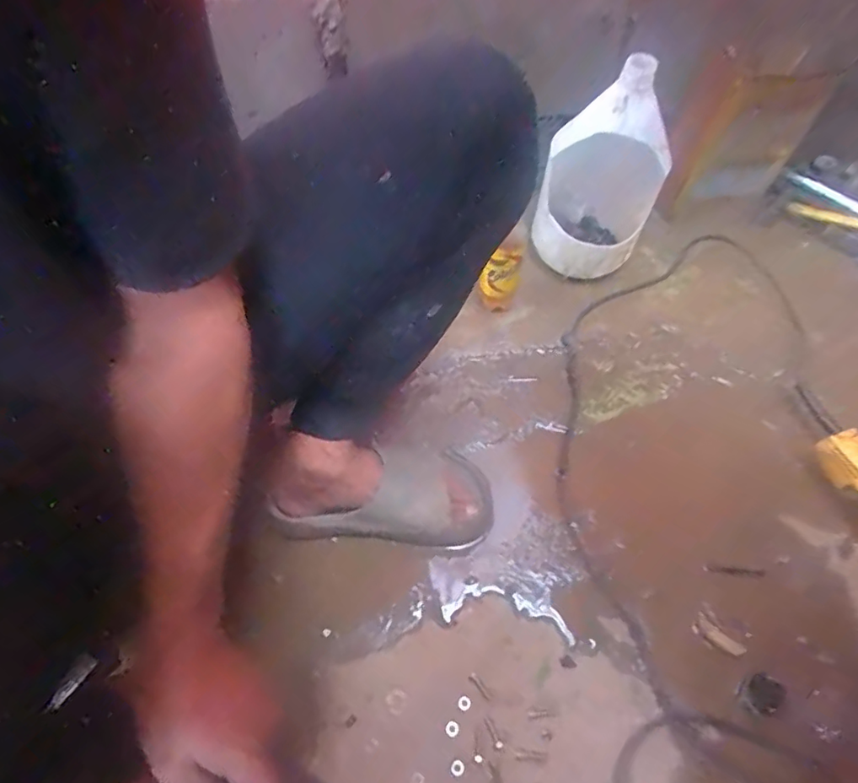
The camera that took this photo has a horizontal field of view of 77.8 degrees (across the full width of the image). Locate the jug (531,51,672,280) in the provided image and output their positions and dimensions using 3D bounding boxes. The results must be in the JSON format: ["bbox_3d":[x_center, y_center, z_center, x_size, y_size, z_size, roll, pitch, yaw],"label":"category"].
[{"bbox_3d":[0.249,-0.309,0.759,0.154,0.306,0.156,17,60,12],"label":"jug"}]

